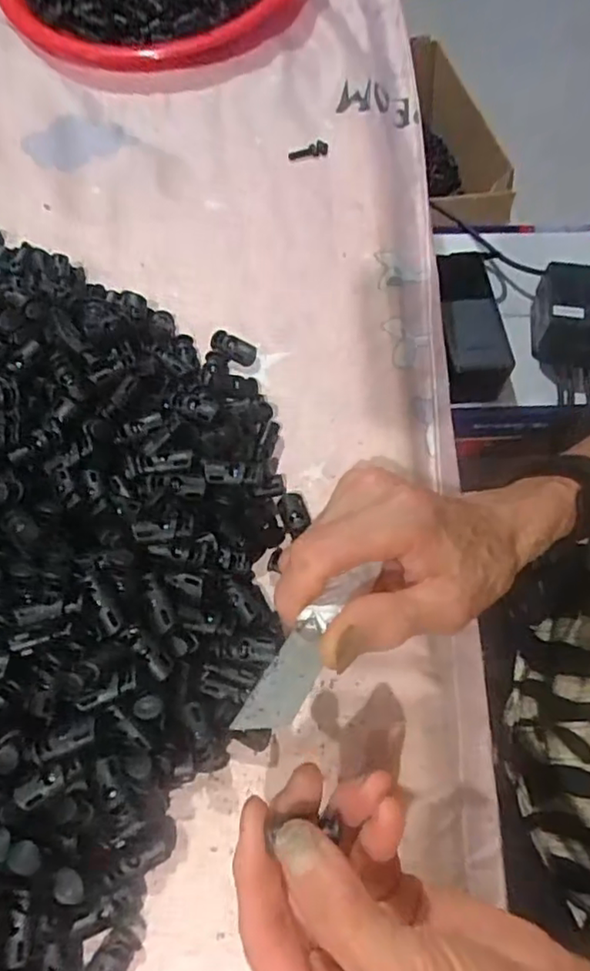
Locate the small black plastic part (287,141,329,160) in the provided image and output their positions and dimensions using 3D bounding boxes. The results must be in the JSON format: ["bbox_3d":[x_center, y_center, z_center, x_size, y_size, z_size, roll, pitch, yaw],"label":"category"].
[{"bbox_3d":[0.010,-0.249,0.460,0.030,0.006,0.010,-13,64,-6],"label":"small black plastic part"}]

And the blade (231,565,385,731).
[{"bbox_3d":[0.006,0.059,0.239,0.018,0.005,0.086,28,45,13],"label":"blade"}]

